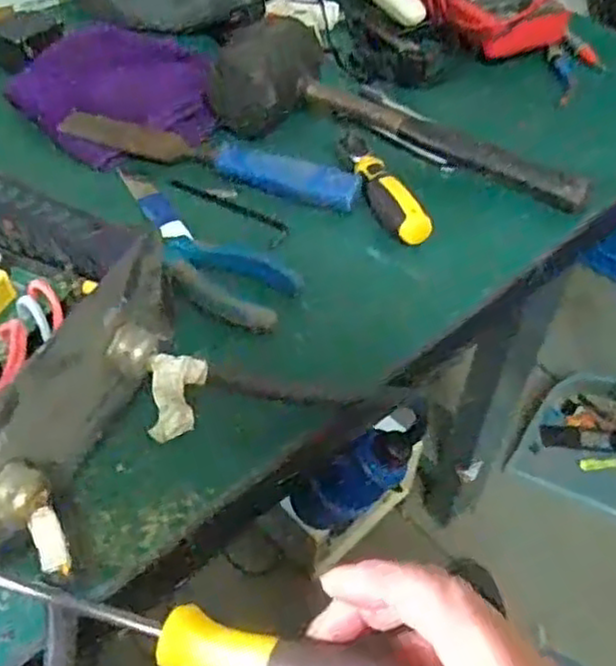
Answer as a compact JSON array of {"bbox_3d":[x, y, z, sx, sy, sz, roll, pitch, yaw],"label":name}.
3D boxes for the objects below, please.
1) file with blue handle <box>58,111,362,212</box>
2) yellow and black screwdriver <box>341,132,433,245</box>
[{"bbox_3d":[-0.074,-0.127,0.523,0.226,0.014,0.033,15,49,11],"label":"file with blue handle"},{"bbox_3d":[0.051,-0.109,0.511,0.022,0.026,0.119,-14,50,-15],"label":"yellow and black screwdriver"}]

